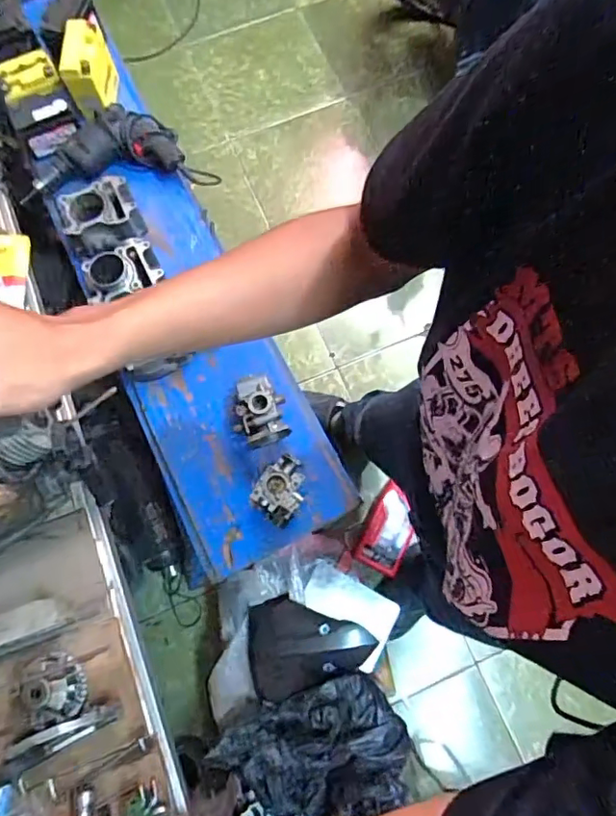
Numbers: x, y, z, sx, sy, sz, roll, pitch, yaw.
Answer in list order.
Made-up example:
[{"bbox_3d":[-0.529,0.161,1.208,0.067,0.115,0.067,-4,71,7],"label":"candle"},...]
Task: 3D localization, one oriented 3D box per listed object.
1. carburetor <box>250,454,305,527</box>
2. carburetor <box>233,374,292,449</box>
[{"bbox_3d":[-0.043,0.133,0.907,0.078,0.049,0.105,32,77,9],"label":"carburetor"},{"bbox_3d":[-0.080,0.007,0.928,0.086,0.083,0.105,-12,75,-3],"label":"carburetor"}]

